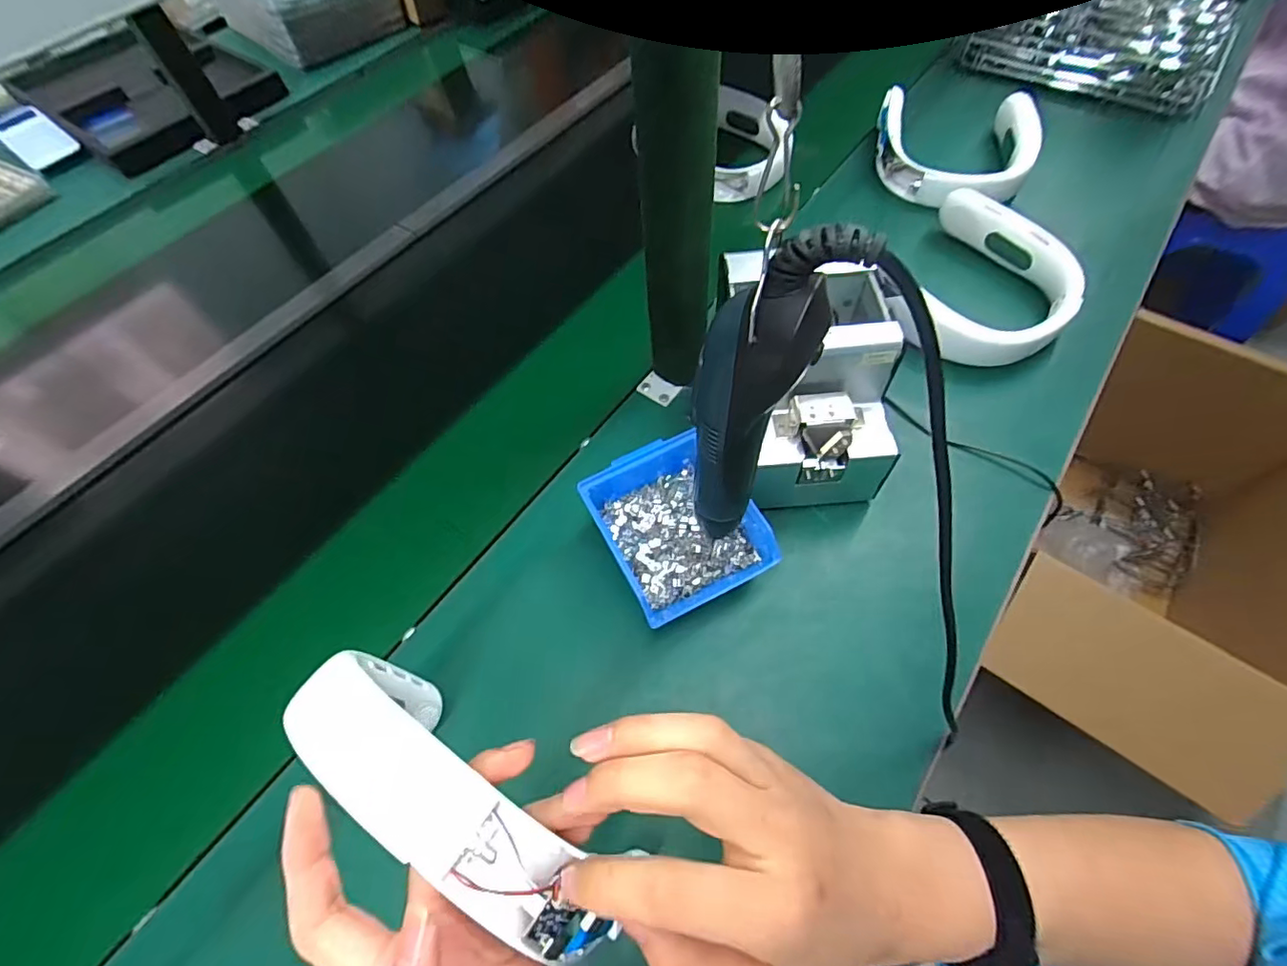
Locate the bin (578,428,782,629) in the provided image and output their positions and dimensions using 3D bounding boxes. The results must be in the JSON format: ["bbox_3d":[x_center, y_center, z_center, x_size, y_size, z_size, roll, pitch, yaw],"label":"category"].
[{"bbox_3d":[0.025,0.032,0.483,0.119,0.060,0.153,-26,64,-12],"label":"bin"}]

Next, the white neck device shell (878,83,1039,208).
[{"bbox_3d":[0.409,-0.431,0.739,0.191,0.059,0.227,9,62,6],"label":"white neck device shell"}]

